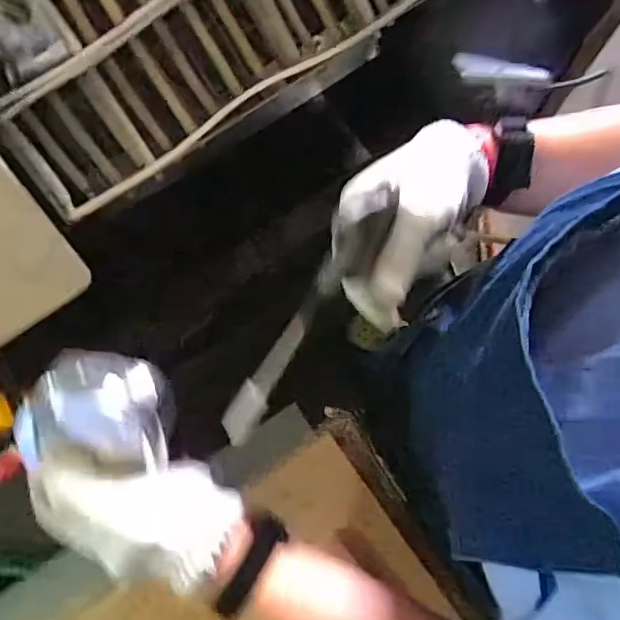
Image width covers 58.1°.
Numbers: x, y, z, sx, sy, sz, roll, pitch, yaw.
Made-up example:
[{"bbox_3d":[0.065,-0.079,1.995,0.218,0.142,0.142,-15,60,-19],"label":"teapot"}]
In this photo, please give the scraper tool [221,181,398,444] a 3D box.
[{"bbox_3d":[0.001,0.002,0.330,0.020,0.029,0.170,34,91,6],"label":"scraper tool"}]

